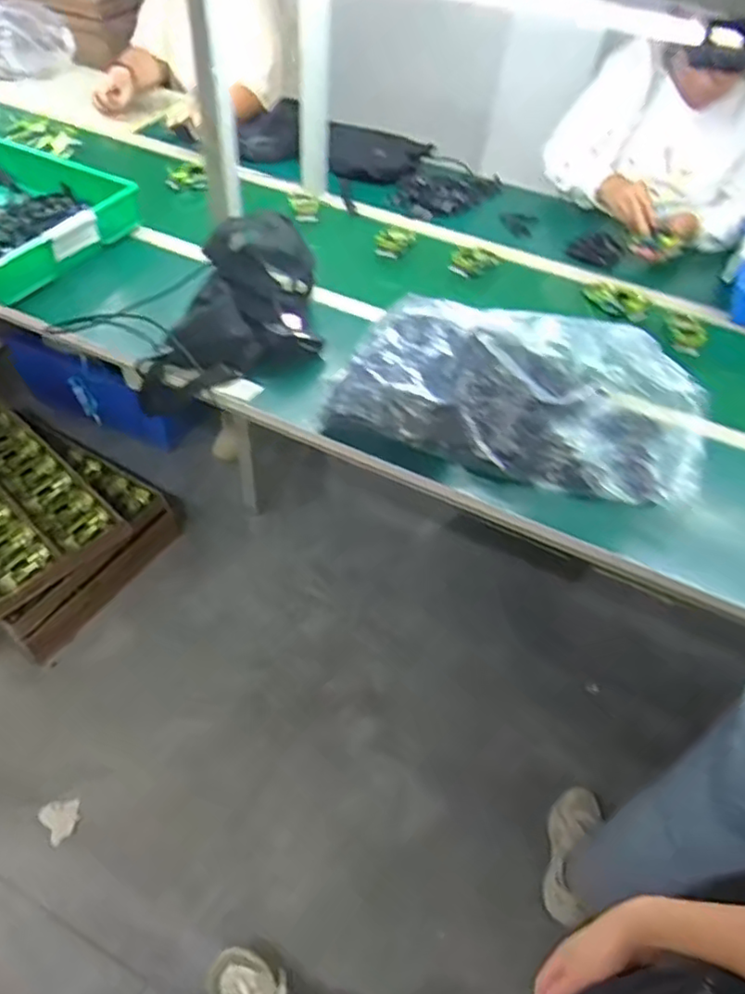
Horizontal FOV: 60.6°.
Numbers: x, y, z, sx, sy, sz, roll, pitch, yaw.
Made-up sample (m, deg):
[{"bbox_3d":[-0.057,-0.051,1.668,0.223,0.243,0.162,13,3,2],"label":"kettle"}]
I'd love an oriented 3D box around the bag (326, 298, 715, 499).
[{"bbox_3d":[0.226,-0.153,0.919,0.538,0.169,0.253,20,50,12],"label":"bag"}]

